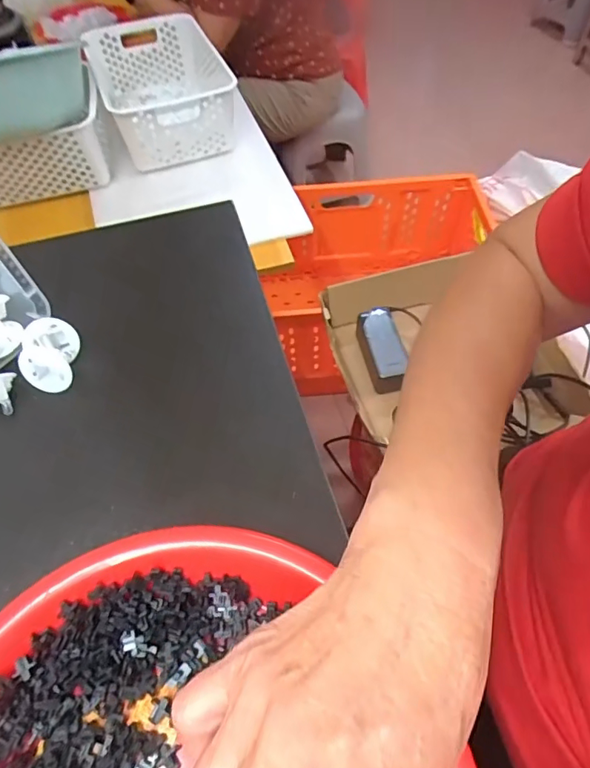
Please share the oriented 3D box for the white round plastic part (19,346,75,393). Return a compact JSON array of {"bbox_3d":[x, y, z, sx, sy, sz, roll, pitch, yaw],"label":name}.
[{"bbox_3d":[-0.159,-0.010,0.319,0.031,0.029,0.009,-7,18,0],"label":"white round plastic part"}]

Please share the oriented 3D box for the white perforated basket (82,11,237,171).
[{"bbox_3d":[-0.238,-0.527,0.902,0.221,0.110,0.313,-16,58,-8],"label":"white perforated basket"}]

